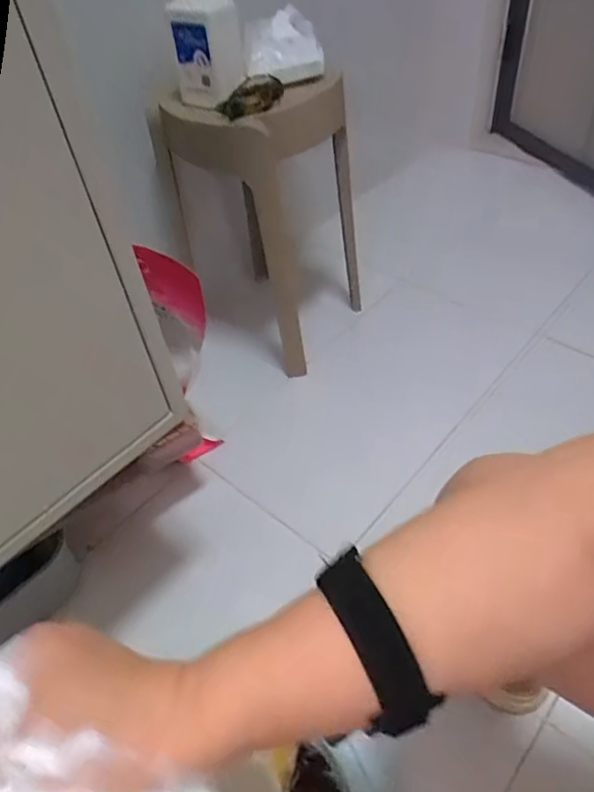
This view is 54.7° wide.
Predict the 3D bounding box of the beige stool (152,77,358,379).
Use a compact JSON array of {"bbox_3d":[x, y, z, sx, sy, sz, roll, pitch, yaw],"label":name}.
[{"bbox_3d":[-0.053,-0.314,0.982,0.256,0.420,0.247,20,51,24],"label":"beige stool"}]

